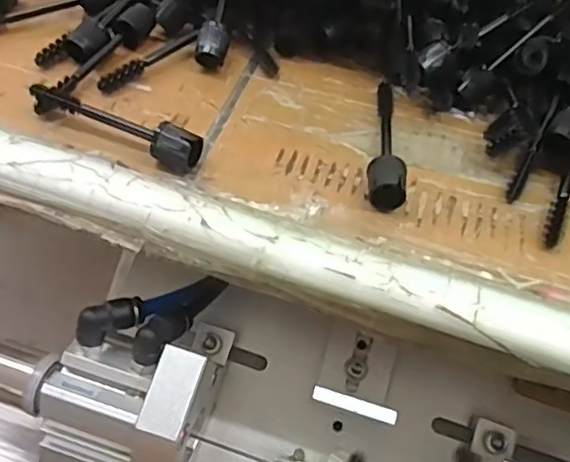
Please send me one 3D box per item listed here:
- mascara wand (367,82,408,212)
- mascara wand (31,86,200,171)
[{"bbox_3d":[0.048,-0.045,0.293,0.016,0.016,0.088,8,51,0],"label":"mascara wand"},{"bbox_3d":[-0.078,-0.053,0.286,0.087,0.017,0.018,26,54,14],"label":"mascara wand"}]

